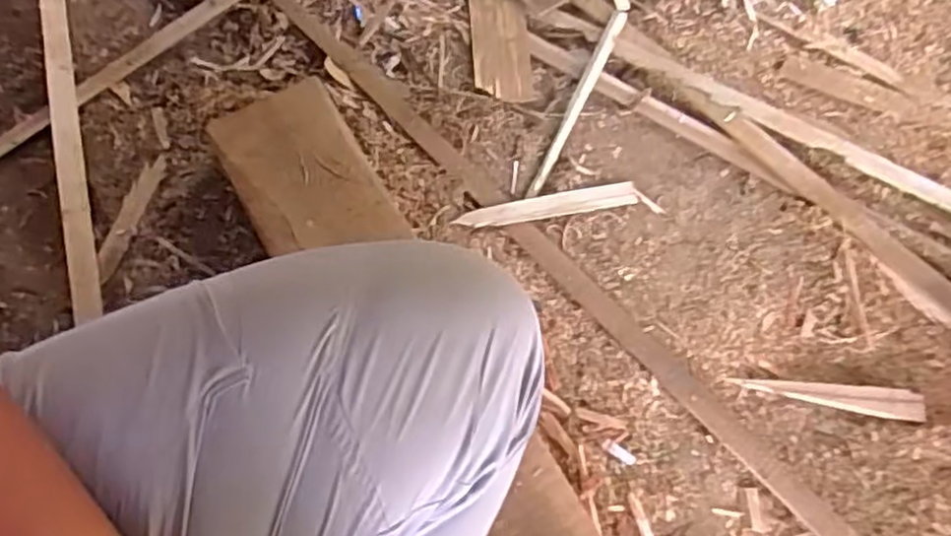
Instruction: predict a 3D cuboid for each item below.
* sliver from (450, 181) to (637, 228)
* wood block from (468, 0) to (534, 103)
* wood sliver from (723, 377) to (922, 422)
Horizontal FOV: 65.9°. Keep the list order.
[{"bbox_3d":[0.069,-0.060,0.706,0.174,0.009,0.023,-11,66,-3],"label":"sliver"},{"bbox_3d":[0.025,-0.255,0.781,0.060,0.009,0.173,-5,74,3],"label":"wood block"},{"bbox_3d":[0.308,0.107,0.645,0.163,0.006,0.026,10,67,9],"label":"wood sliver"}]

